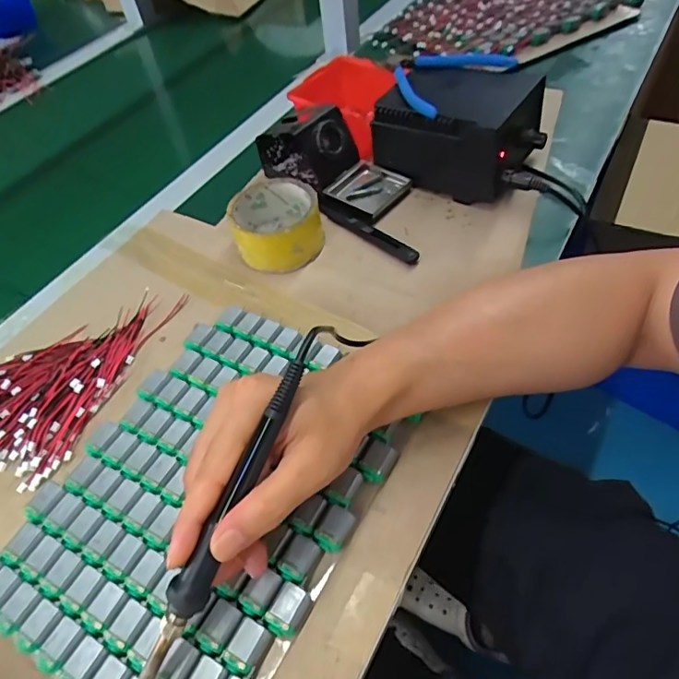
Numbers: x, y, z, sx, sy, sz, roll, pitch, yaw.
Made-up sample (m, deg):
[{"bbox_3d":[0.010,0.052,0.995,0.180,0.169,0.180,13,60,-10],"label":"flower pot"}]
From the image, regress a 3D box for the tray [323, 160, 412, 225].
[{"bbox_3d":[0.026,-0.156,0.543,0.073,0.016,0.073,33,70,23],"label":"tray"}]

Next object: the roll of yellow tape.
[{"bbox_3d":[-0.063,-0.113,0.500,0.083,0.053,0.082,-4,51,5],"label":"roll of yellow tape"}]

